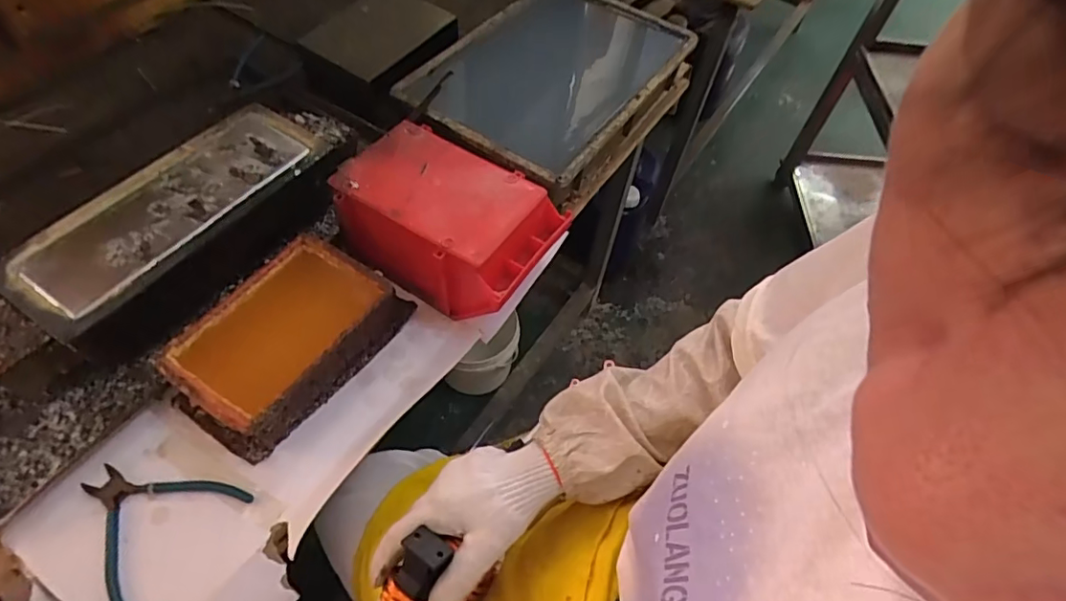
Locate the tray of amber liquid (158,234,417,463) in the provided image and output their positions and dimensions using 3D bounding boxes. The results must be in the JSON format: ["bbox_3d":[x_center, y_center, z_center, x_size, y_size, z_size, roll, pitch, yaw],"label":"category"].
[{"bbox_3d":[-0.253,0.037,0.580,0.139,0.066,0.231,28,59,14],"label":"tray of amber liquid"}]

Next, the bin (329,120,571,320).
[{"bbox_3d":[-0.098,-0.088,0.641,0.233,0.101,0.150,28,59,15],"label":"bin"}]

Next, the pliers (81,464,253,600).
[{"bbox_3d":[-0.352,0.194,0.506,0.131,0.007,0.126,31,60,16],"label":"pliers"}]

